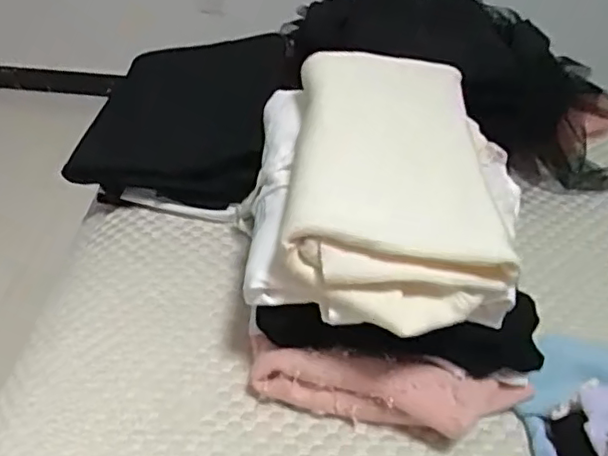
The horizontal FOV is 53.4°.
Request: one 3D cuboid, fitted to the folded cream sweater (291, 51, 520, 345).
[{"bbox_3d":[0.086,-0.058,0.585,0.182,0.088,0.327,4,42,1],"label":"folded cream sweater"}]

